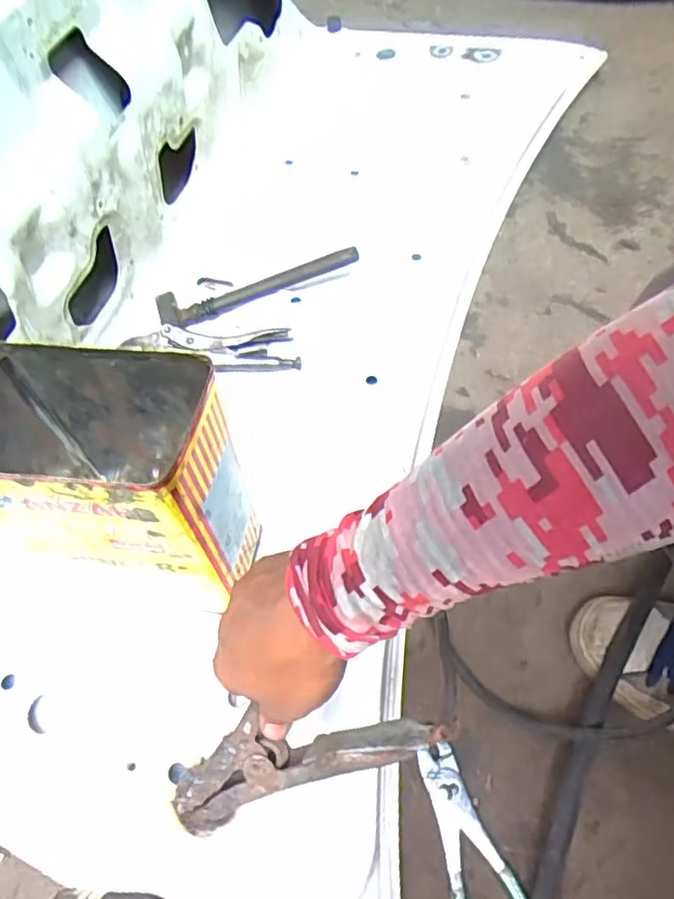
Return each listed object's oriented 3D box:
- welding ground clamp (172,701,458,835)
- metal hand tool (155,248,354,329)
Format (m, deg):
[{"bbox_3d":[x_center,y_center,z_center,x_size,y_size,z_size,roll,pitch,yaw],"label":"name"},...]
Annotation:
[{"bbox_3d":[-0.021,0.193,0.388,0.189,0.034,0.054,-20,59,14],"label":"welding ground clamp"},{"bbox_3d":[-0.100,-0.211,0.765,0.251,0.035,0.060,-14,61,-6],"label":"metal hand tool"}]

